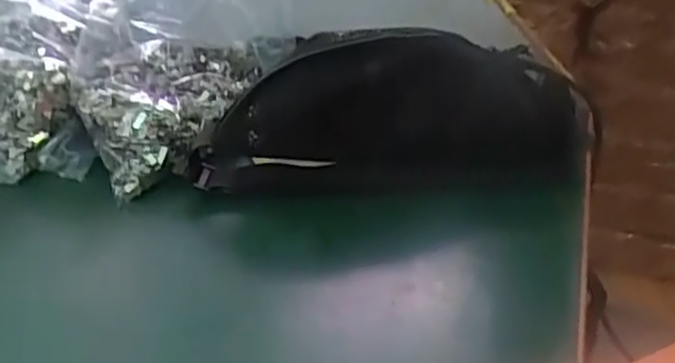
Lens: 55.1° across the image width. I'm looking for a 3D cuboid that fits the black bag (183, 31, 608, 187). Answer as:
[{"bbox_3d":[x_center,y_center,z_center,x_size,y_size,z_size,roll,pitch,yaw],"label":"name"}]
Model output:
[{"bbox_3d":[0.042,-0.055,0.492,0.309,0.116,0.064,-10,36,-8],"label":"black bag"}]

